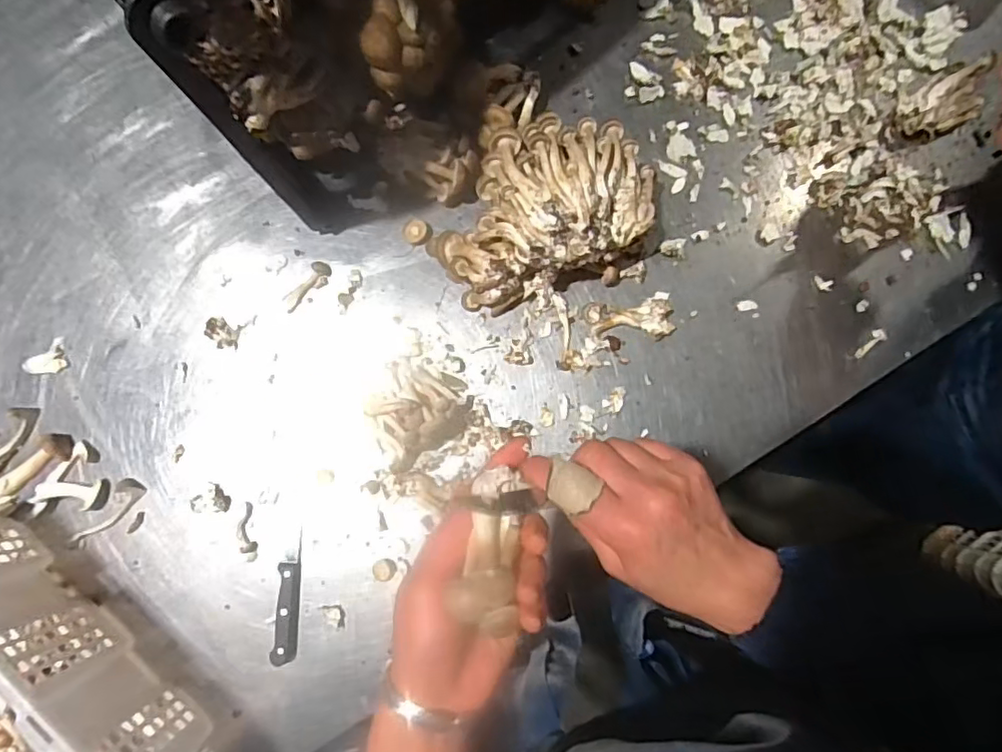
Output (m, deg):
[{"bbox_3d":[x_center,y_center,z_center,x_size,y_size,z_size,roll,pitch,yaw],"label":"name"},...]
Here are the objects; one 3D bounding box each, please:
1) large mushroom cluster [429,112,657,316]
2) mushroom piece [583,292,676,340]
[{"bbox_3d":[0.042,-0.163,0.582,0.224,0.102,0.143,-21,86,-2],"label":"large mushroom cluster"},{"bbox_3d":[0.132,-0.061,0.612,0.087,0.017,0.047,-4,82,0],"label":"mushroom piece"}]

